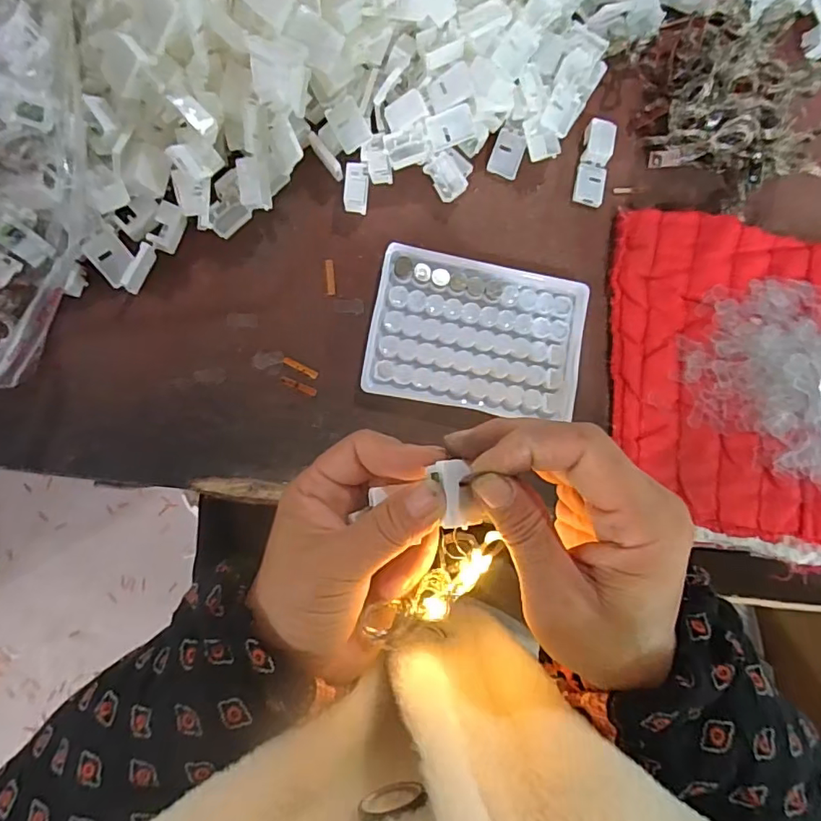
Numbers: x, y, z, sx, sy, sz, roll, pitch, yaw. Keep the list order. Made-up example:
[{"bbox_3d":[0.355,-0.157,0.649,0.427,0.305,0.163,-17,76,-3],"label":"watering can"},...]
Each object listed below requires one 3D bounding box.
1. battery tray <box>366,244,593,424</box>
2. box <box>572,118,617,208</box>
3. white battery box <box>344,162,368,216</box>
[{"bbox_3d":[0.042,-0.047,0.327,0.129,0.010,0.096,10,83,-6],"label":"battery tray"},{"bbox_3d":[0.123,-0.164,0.349,0.020,0.012,0.055,11,83,-6],"label":"box"},{"bbox_3d":[-0.033,-0.137,0.326,0.014,0.015,0.026,4,84,-7],"label":"white battery box"}]

